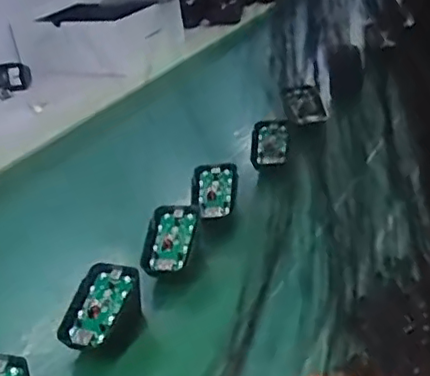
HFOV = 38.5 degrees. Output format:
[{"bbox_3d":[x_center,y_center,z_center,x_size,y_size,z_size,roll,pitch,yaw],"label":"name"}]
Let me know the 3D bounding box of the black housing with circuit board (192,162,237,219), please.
[{"bbox_3d":[-0.001,0.002,0.584,0.041,0.010,0.069,-2,50,4],"label":"black housing with circuit board"}]

